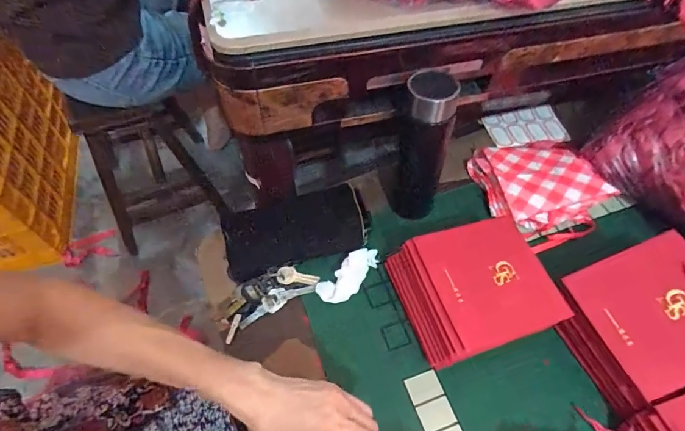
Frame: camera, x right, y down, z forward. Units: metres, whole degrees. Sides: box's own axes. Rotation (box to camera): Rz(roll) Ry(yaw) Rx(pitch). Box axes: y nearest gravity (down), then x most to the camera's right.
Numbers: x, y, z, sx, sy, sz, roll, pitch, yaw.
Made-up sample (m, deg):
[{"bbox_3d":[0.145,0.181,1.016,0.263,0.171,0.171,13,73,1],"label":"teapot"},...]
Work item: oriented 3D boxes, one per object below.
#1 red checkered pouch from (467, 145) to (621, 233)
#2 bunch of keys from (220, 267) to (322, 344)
[{"bbox_3d":[0.290,-0.059,0.590,0.153,0.057,0.153,-8,58,-8],"label":"red checkered pouch"},{"bbox_3d":[-0.097,0.104,0.508,0.129,0.038,0.042,-26,62,-18],"label":"bunch of keys"}]

